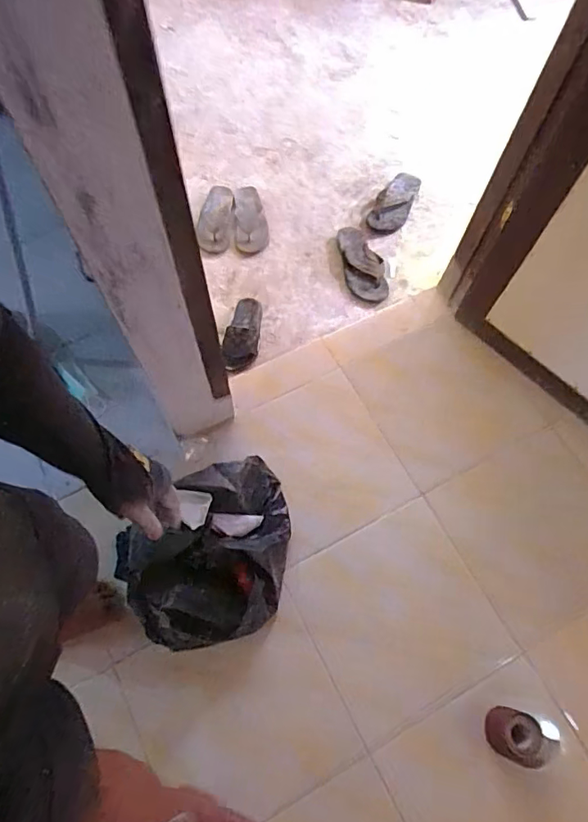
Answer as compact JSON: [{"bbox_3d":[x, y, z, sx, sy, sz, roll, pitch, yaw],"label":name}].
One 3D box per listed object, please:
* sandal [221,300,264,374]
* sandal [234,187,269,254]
[{"bbox_3d":[-0.142,-0.215,1.440,0.092,0.054,0.238,6,68,2],"label":"sandal"},{"bbox_3d":[-0.134,-0.602,1.620,0.100,0.036,0.245,-3,68,-2],"label":"sandal"}]

